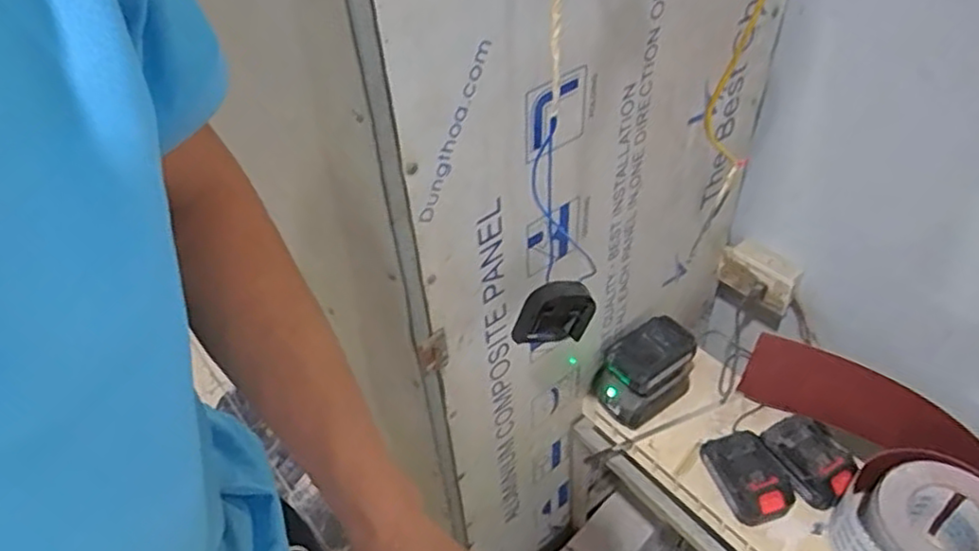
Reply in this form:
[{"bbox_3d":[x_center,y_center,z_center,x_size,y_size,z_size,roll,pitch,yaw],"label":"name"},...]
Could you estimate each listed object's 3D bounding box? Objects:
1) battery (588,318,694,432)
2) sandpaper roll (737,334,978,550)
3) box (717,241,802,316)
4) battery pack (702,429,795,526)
[{"bbox_3d":[0.223,0.137,0.964,0.134,0.106,0.081,-26,47,-22],"label":"battery"},{"bbox_3d":[0.481,0.227,0.855,0.191,0.119,0.348,-12,44,-9],"label":"sandpaper roll"},{"bbox_3d":[0.415,0.002,1.040,0.046,0.074,0.118,-36,51,-29],"label":"box"},{"bbox_3d":[0.334,0.253,0.870,0.082,0.047,0.121,-17,44,-13],"label":"battery pack"}]

